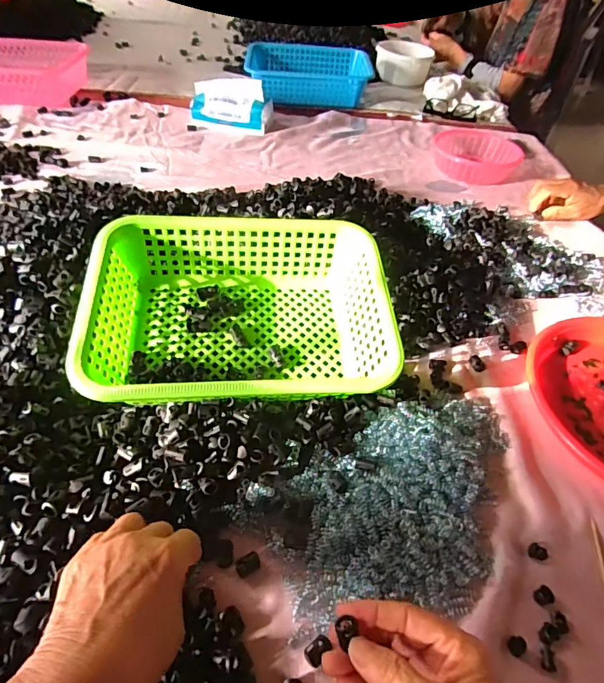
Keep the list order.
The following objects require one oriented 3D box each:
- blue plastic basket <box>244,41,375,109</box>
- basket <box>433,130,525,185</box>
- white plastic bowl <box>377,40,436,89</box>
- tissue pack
[{"bbox_3d":[0.016,-0.667,1.094,0.299,0.083,0.196,3,47,-3],"label":"blue plastic basket"},{"bbox_3d":[0.356,-0.386,0.899,0.157,0.045,0.177,11,48,4],"label":"basket"},{"bbox_3d":[0.287,-0.796,1.246,0.162,0.067,0.169,12,48,5],"label":"white plastic bowl"},{"bbox_3d":[-0.150,-0.493,0.922,0.169,0.078,0.086,18,48,10],"label":"tissue pack"}]

